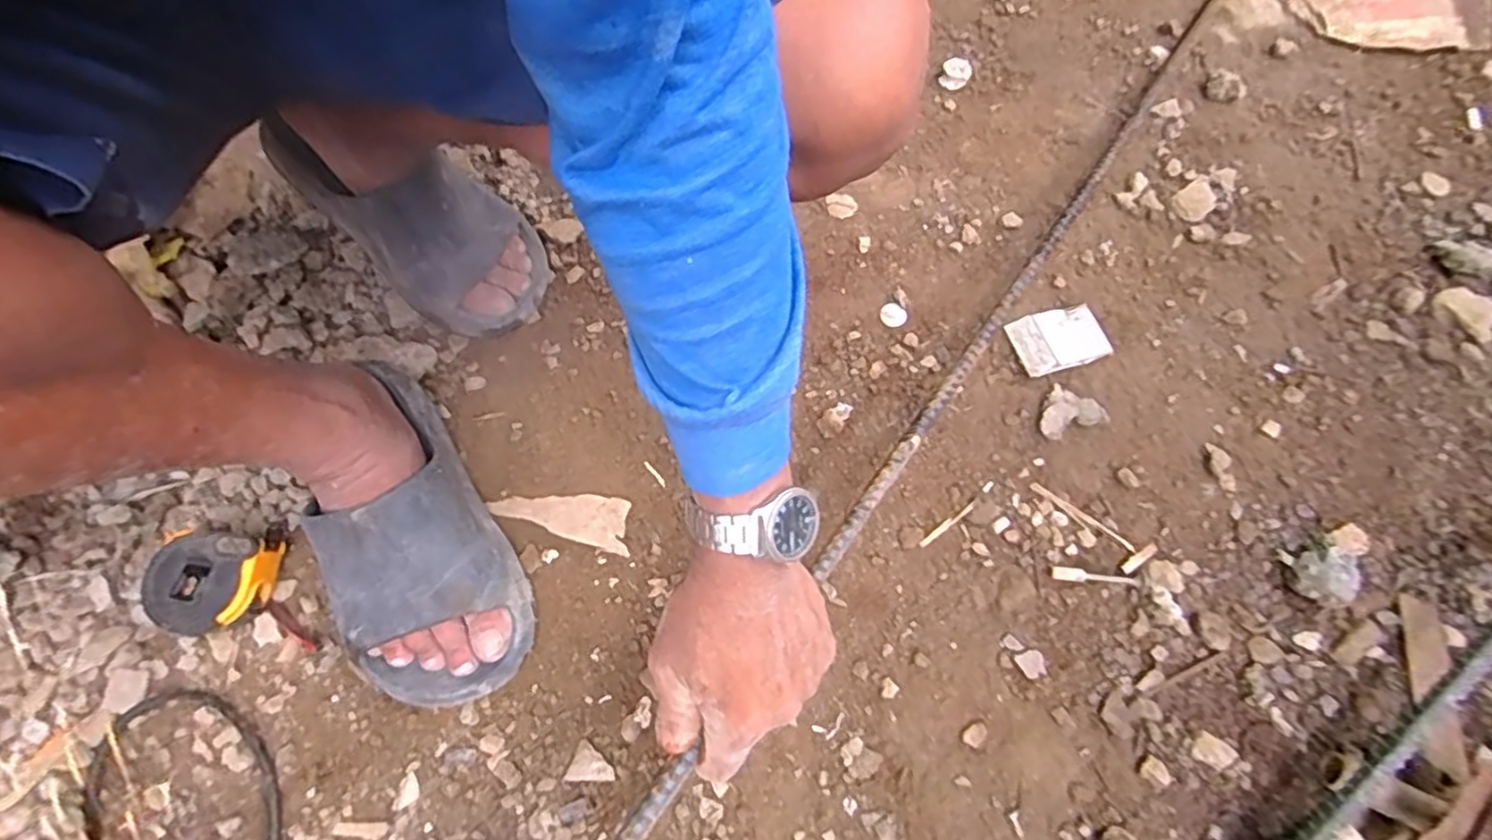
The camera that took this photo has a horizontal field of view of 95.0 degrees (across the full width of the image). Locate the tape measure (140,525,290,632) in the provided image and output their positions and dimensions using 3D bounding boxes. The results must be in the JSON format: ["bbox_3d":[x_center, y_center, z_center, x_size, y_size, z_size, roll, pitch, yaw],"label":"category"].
[{"bbox_3d":[-0.363,0.111,0.471,0.068,0.048,0.067,0,67,2],"label":"tape measure"}]

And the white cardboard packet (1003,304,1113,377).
[{"bbox_3d":[0.249,-0.065,0.545,0.069,0.011,0.053,-17,67,-5],"label":"white cardboard packet"}]

